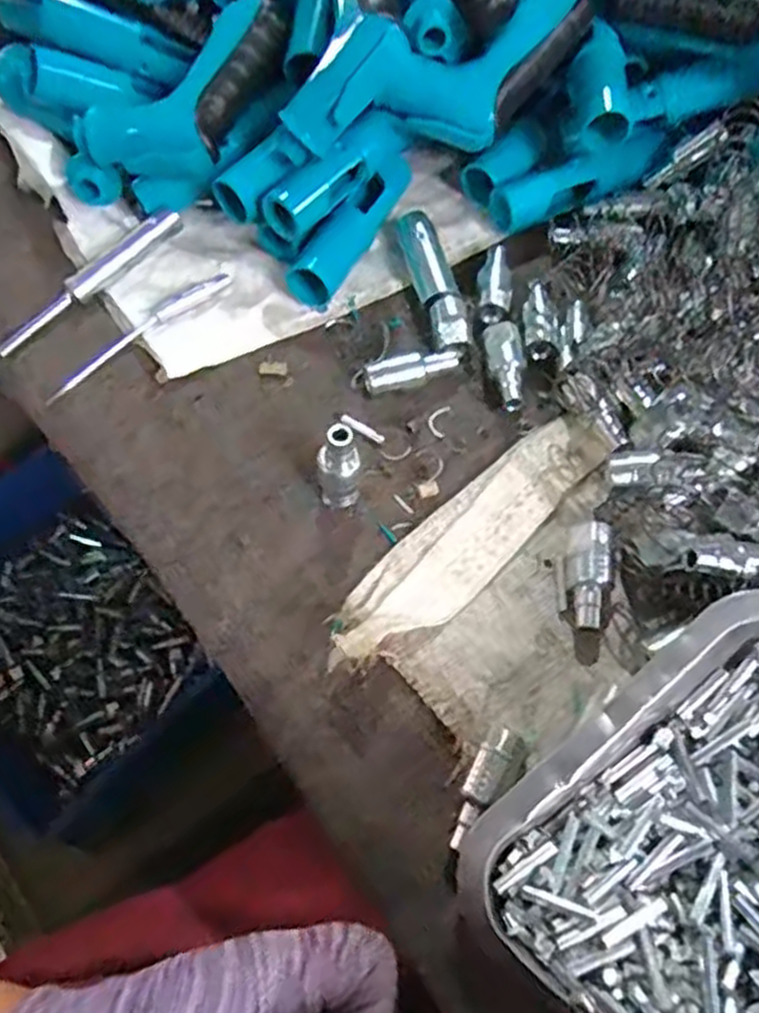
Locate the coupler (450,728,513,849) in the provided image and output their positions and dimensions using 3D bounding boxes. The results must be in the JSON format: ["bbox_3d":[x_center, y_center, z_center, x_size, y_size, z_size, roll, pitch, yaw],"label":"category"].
[{"bbox_3d":[0.042,0.118,0.310,0.014,0.017,0.048,25,67,16],"label":"coupler"}]

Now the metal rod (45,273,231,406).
[{"bbox_3d":[-0.144,-0.104,0.444,0.130,0.006,0.013,-39,67,-15],"label":"metal rod"}]

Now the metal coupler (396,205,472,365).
[{"bbox_3d":[0.032,-0.134,0.443,0.022,0.018,0.106,-13,62,-3],"label":"metal coupler"}]

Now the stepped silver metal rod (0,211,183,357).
[{"bbox_3d":[-0.178,-0.140,0.455,0.133,0.019,0.017,-40,67,-16],"label":"stepped silver metal rod"}]

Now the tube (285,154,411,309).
[{"bbox_3d":[-0.014,-0.171,0.457,0.022,0.030,0.116,28,68,17],"label":"tube"}]

